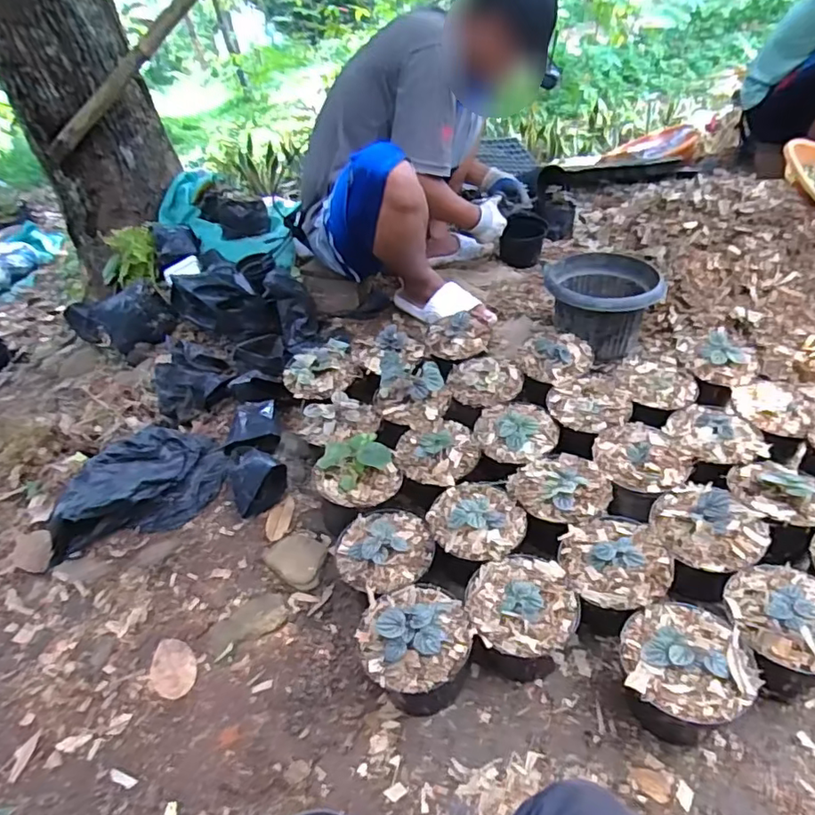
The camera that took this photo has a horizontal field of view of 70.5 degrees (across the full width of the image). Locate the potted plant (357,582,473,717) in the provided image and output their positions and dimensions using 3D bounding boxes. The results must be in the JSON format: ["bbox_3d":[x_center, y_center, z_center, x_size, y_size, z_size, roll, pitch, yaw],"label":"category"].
[{"bbox_3d":[0.013,0.318,0.775,0.136,0.117,0.146,-3,40,2],"label":"potted plant"}]

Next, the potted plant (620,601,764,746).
[{"bbox_3d":[0.338,0.330,0.721,0.144,0.112,0.144,3,41,10],"label":"potted plant"}]

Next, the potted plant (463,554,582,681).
[{"bbox_3d":[0.155,0.289,0.796,0.139,0.113,0.141,12,43,18],"label":"potted plant"}]

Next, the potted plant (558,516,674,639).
[{"bbox_3d":[0.290,0.245,0.828,0.144,0.112,0.144,-3,40,2],"label":"potted plant"}]

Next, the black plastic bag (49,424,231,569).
[{"bbox_3d":[-0.508,0.144,1.083,0.323,0.106,0.190,-24,44,-21],"label":"black plastic bag"}]

